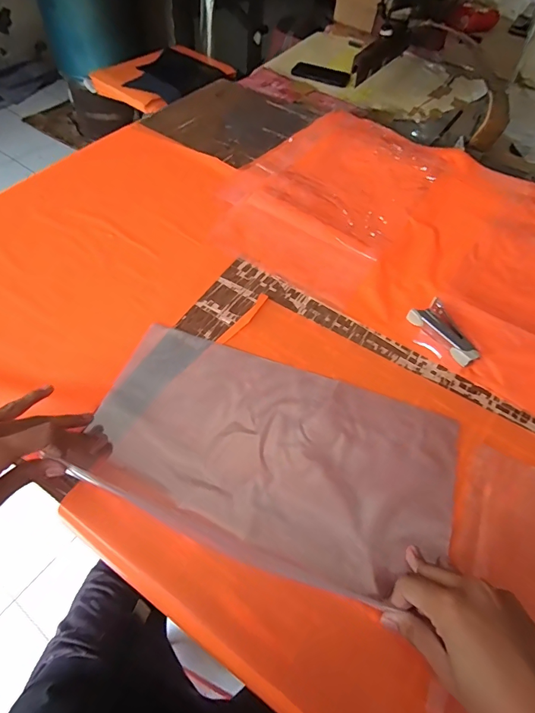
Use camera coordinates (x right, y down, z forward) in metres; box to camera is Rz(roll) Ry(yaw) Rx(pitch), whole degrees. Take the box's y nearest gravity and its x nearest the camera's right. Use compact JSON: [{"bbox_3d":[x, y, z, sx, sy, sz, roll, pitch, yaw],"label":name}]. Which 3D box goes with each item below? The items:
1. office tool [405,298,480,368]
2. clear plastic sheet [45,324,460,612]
[{"bbox_3d":[0.216,-0.030,0.471,0.042,0.015,0.089,-28,61,-21],"label":"office tool"},{"bbox_3d":[0.004,0.090,0.388,0.346,0.019,0.193,17,56,9],"label":"clear plastic sheet"}]

